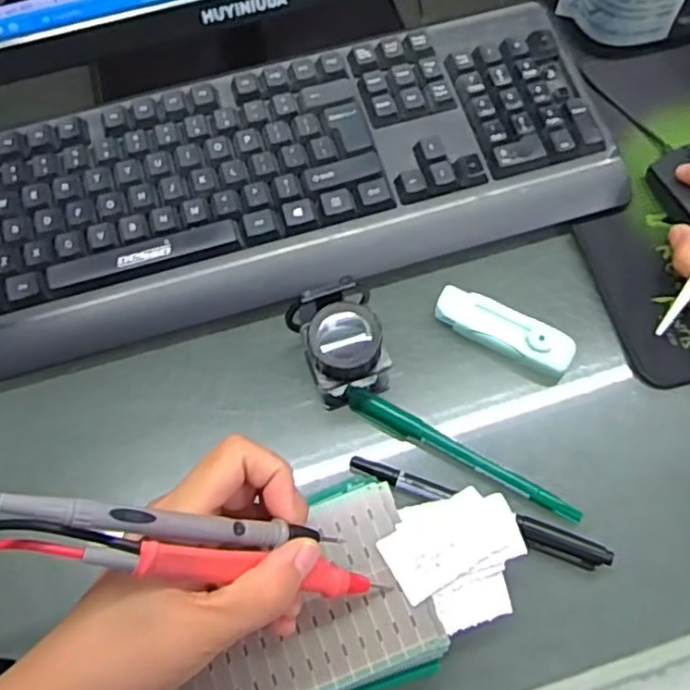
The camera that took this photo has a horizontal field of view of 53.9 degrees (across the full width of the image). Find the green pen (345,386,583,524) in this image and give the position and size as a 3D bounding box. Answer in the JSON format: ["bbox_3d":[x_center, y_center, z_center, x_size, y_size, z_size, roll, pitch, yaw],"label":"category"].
[{"bbox_3d":[0.062,0.060,0.369,0.137,0.012,0.013,27,70,13],"label":"green pen"}]

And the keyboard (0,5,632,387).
[{"bbox_3d":[-0.049,-0.102,0.429,0.429,0.039,0.156,-15,67,-5],"label":"keyboard"}]

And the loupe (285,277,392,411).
[{"bbox_3d":[-0.003,0.000,0.372,0.042,0.048,0.048,-20,67,-7],"label":"loupe"}]

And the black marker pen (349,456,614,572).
[{"bbox_3d":[0.069,0.087,0.356,0.139,0.008,0.014,20,68,10],"label":"black marker pen"}]

